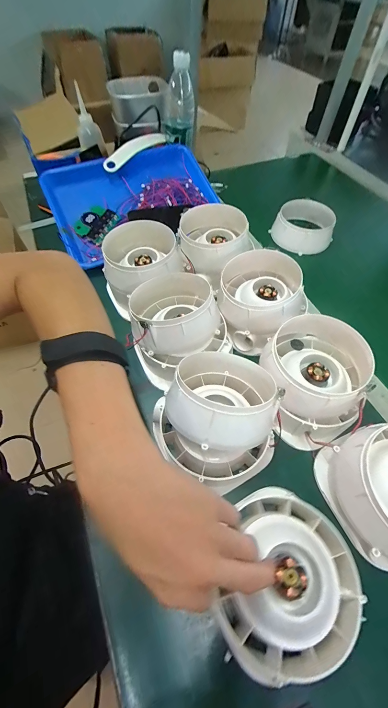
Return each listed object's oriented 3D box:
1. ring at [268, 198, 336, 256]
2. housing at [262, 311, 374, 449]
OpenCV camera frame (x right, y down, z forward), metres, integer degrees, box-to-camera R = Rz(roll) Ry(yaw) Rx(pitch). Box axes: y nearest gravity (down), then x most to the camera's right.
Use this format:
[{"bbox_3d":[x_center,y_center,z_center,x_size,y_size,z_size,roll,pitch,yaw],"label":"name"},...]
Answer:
[{"bbox_3d":[0.235,-0.280,0.610,0.124,0.056,0.133,1,57,-1],"label":"ring"},{"bbox_3d":[0.155,0.029,0.365,0.130,0.091,0.149,33,62,19],"label":"housing"}]

